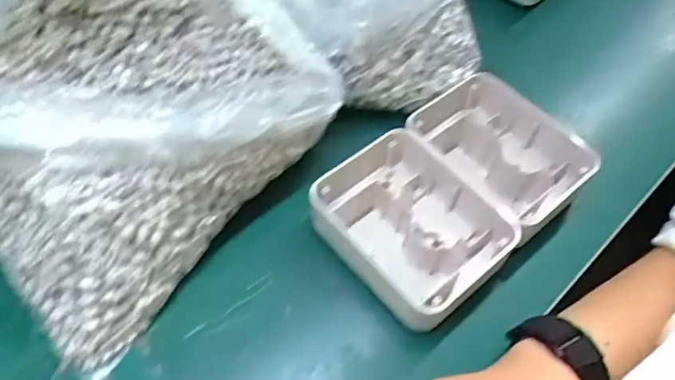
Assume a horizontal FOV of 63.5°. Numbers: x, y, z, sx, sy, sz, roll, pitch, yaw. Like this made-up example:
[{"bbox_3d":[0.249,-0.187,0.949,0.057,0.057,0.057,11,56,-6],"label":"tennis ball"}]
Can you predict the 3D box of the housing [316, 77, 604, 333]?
[{"bbox_3d":[0.091,-0.001,0.423,0.206,0.045,0.128,-35,63,-24],"label":"housing"}]

